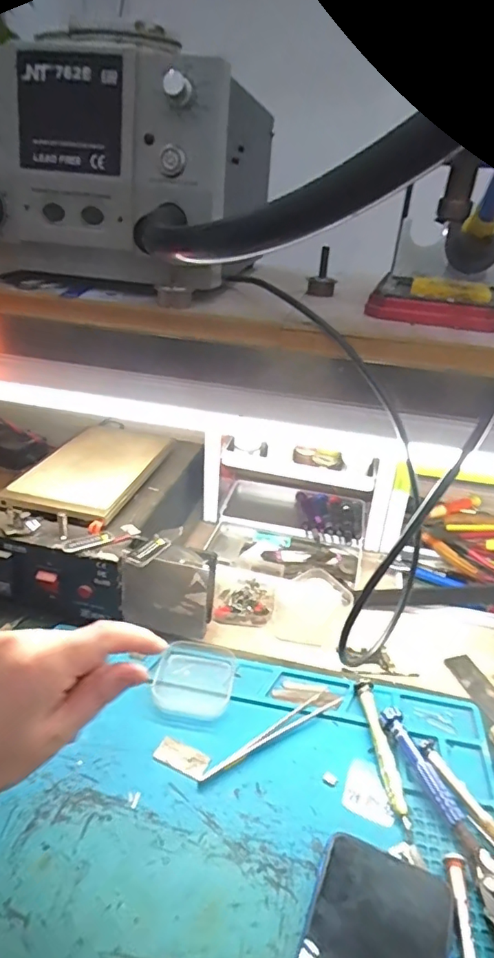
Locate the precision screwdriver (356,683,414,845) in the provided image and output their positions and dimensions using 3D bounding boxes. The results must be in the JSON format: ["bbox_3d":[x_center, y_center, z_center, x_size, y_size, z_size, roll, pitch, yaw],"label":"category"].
[{"bbox_3d":[0.102,0.203,0.389,0.012,0.014,0.115,1,29,-6],"label":"precision screwdriver"}]

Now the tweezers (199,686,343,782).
[{"bbox_3d":[0.023,0.193,0.398,0.126,0.007,0.018,-18,36,-35],"label":"tweezers"}]

